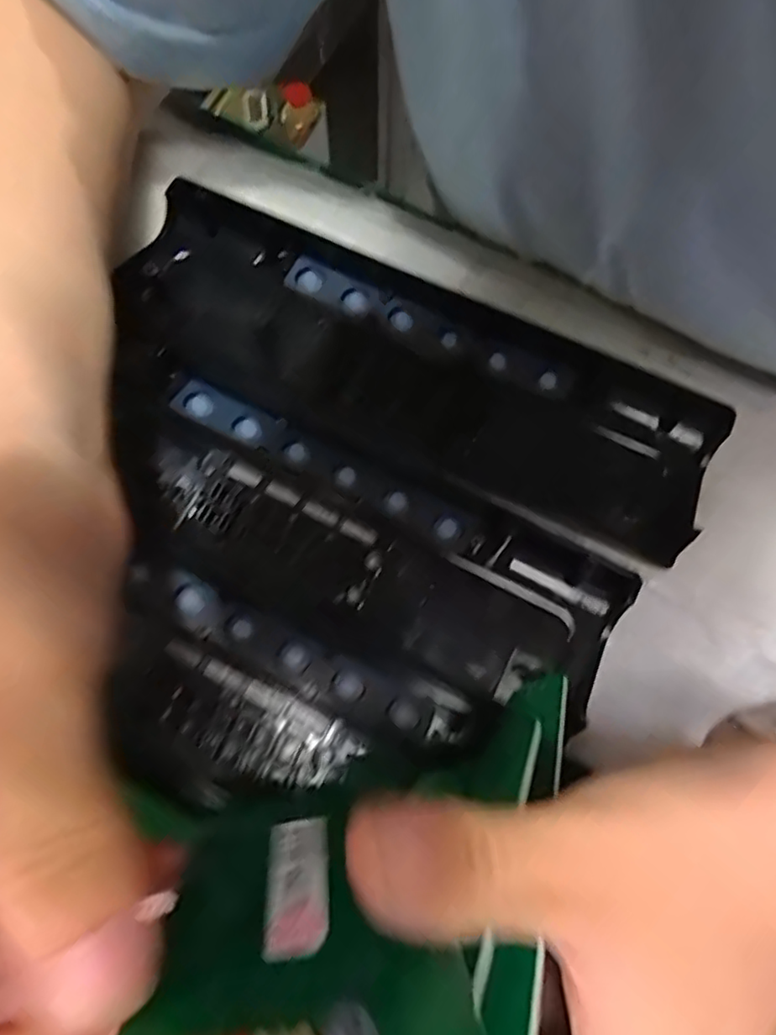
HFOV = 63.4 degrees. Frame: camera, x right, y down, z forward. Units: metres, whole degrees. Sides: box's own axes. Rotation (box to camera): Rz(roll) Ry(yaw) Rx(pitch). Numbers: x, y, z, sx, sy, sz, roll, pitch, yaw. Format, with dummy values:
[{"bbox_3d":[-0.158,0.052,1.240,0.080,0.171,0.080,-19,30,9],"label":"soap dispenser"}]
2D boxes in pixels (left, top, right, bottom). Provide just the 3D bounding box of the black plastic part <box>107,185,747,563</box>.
[{"bbox_3d":[0.010,-0.066,0.255,0.243,0.017,0.070,26,74,6],"label":"black plastic part"}]

